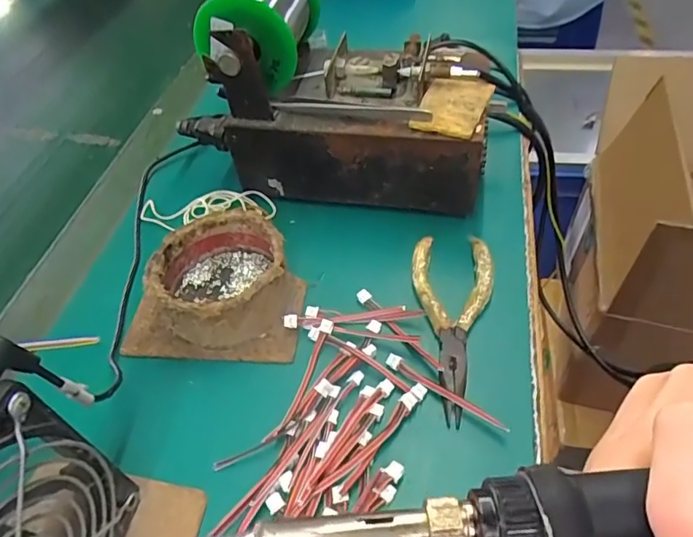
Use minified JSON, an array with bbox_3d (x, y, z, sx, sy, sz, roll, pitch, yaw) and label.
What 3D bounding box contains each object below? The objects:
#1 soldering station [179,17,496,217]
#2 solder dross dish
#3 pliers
[{"bbox_3d":[-0.008,-0.122,0.386,0.221,0.112,0.111,7,51,11],"label":"soldering station"},{"bbox_3d":[-0.080,0.004,0.331,0.080,0.041,0.079,-3,49,3],"label":"solder dross dish"},{"bbox_3d":[0.063,0.031,0.319,0.050,0.013,0.127,5,50,9],"label":"pliers"}]

